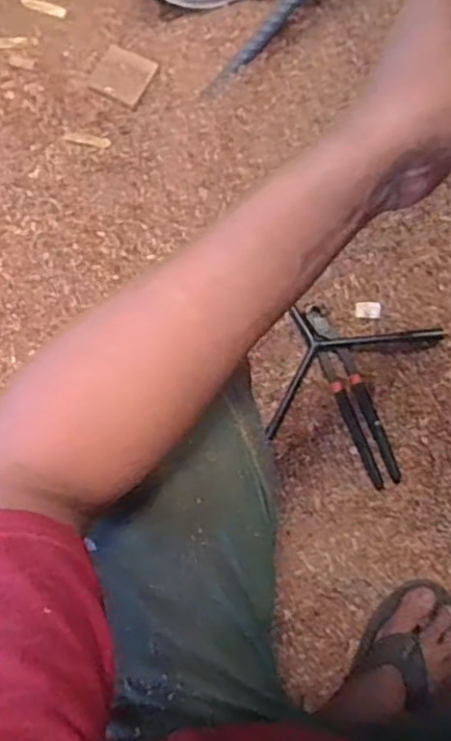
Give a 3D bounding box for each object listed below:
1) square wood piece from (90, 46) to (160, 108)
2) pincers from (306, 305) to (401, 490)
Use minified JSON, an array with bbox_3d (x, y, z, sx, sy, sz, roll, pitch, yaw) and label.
[{"bbox_3d":[-0.128,-0.373,0.817,0.071,0.007,0.065,28,81,5],"label":"square wood piece"},{"bbox_3d":[0.144,0.027,0.745,0.035,0.012,0.218,-21,80,-4],"label":"pincers"}]

